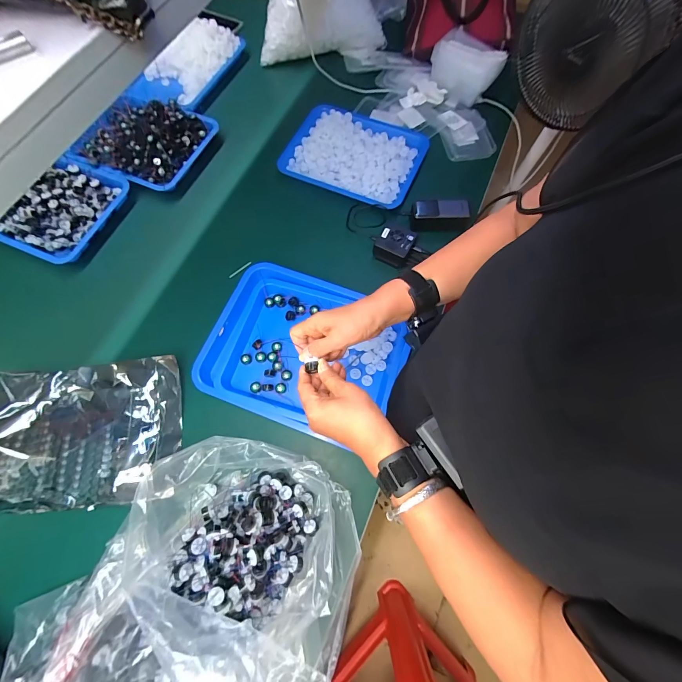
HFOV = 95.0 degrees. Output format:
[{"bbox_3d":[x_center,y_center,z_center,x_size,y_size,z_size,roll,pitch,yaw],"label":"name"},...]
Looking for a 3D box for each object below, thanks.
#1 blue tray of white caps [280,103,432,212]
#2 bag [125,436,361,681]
[{"bbox_3d":[0.034,-0.478,0.790,0.331,0.036,0.249,21,72,6],"label":"blue tray of white caps"},{"bbox_3d":[-0.149,0.282,0.455,0.354,0.159,0.248,26,73,8],"label":"bag"}]

